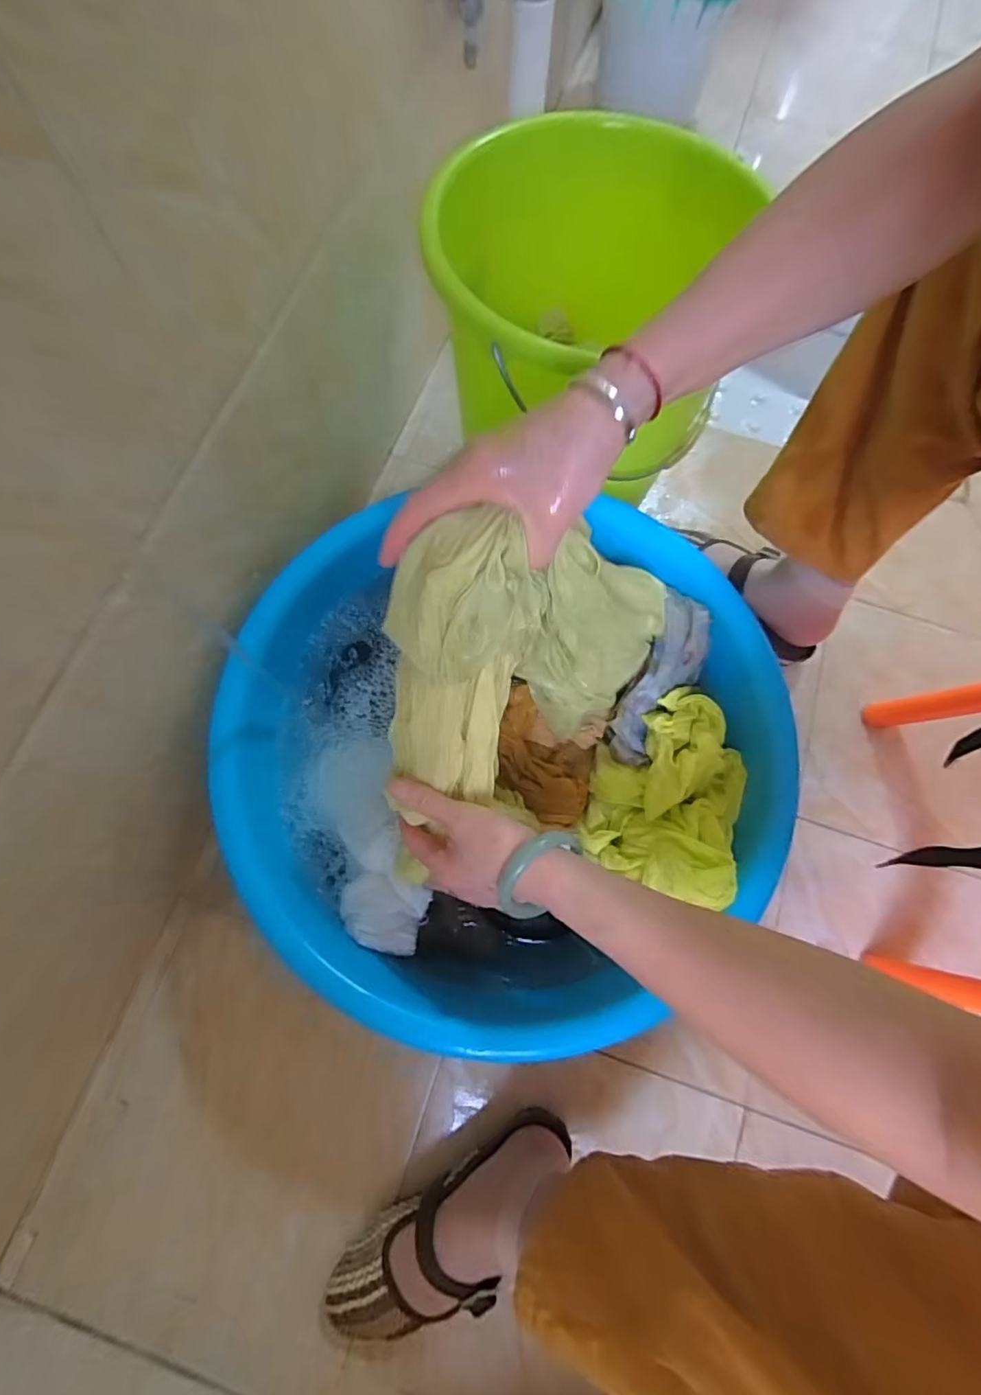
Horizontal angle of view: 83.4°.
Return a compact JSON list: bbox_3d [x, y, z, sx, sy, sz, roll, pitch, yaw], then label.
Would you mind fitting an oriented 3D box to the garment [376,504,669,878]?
[{"bbox_3d":[0.036,-0.006,0.406,0.252,0.218,0.181,-15,75,-5],"label":"garment"}]

